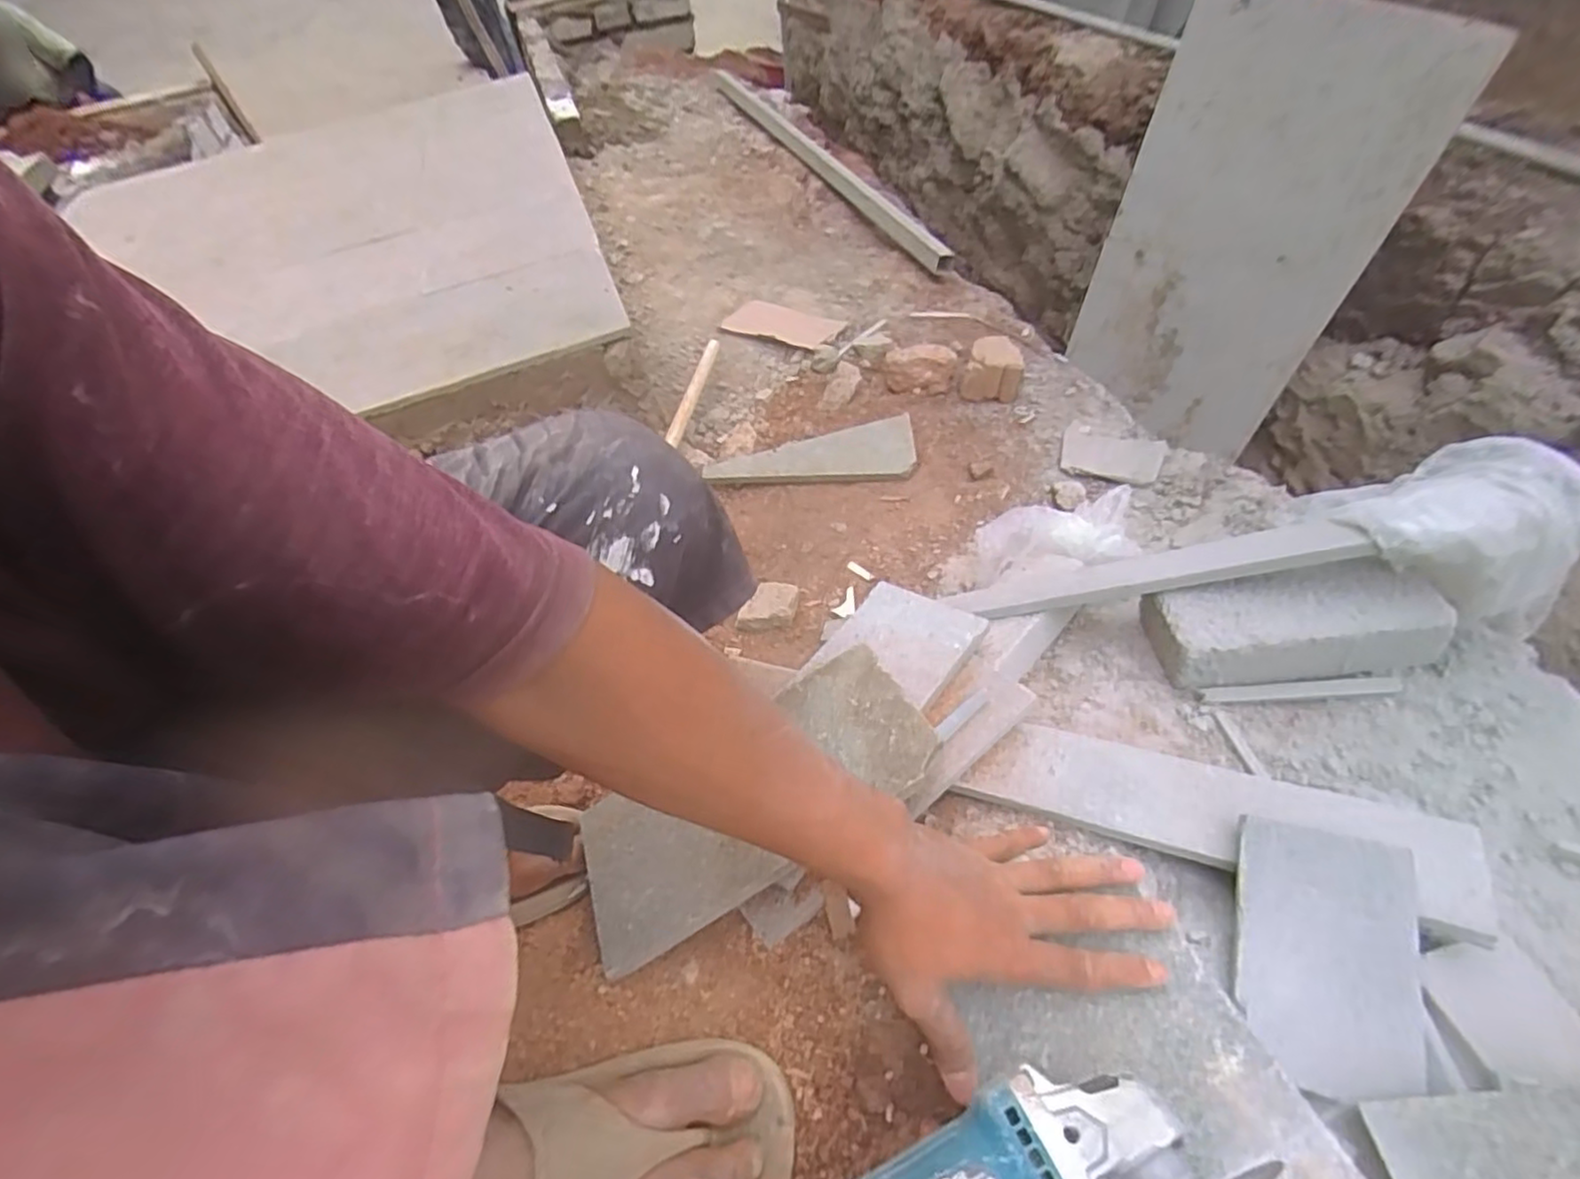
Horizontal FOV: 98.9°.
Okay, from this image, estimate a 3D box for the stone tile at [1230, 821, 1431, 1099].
[{"bbox_3d":[0.333,0.226,0.420,0.091,0.009,0.146,5,66,27],"label":"stone tile"}]

